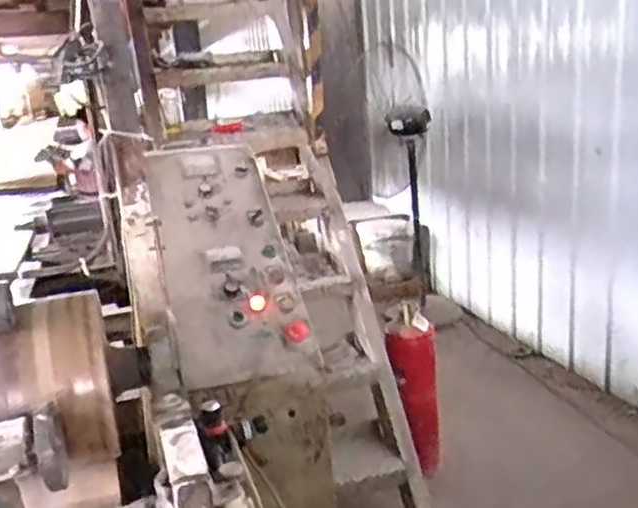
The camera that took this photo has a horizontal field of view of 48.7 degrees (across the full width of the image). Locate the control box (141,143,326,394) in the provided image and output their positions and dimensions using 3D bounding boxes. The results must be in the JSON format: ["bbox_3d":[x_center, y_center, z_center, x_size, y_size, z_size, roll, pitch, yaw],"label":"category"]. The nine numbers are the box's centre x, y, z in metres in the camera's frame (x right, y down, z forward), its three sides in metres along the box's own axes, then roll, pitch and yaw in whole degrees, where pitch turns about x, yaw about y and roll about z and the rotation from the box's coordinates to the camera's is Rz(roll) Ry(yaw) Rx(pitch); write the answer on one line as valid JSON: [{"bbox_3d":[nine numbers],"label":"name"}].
[{"bbox_3d":[-0.194,0.000,1.383,0.251,0.147,0.601,-8,54,-17],"label":"control box"}]

